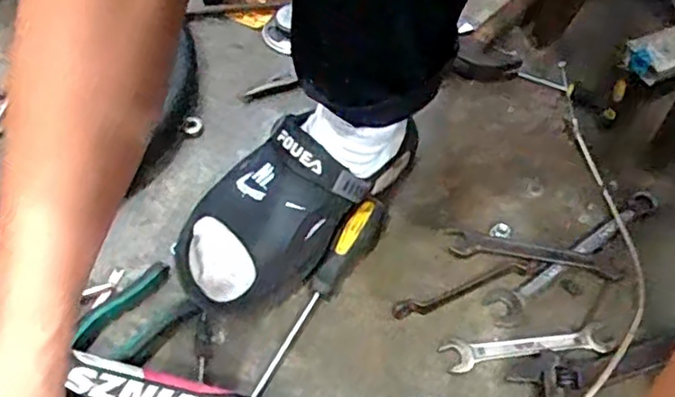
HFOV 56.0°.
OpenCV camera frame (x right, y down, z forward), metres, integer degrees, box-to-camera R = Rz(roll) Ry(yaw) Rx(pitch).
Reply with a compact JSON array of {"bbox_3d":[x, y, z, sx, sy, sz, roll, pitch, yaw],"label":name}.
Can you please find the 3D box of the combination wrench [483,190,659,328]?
[{"bbox_3d":[0.220,0.046,0.587,0.213,0.009,0.032,-31,64,-21],"label":"combination wrench"}]

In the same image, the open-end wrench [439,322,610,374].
[{"bbox_3d":[0.159,0.126,0.537,0.139,0.004,0.029,-4,57,-6],"label":"open-end wrench"}]

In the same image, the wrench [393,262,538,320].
[{"bbox_3d":[0.113,0.079,0.560,0.137,0.008,0.015,-15,59,-13],"label":"wrench"}]

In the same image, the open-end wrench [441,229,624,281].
[{"bbox_3d":[0.179,0.053,0.581,0.152,0.005,0.030,14,57,6],"label":"open-end wrench"}]

